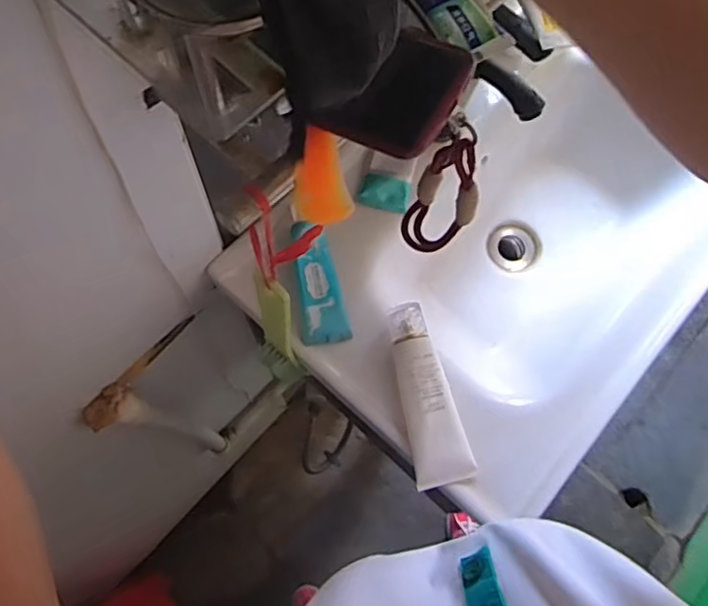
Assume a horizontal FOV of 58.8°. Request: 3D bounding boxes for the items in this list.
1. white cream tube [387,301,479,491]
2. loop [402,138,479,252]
[{"bbox_3d":[0.067,0.085,0.598,0.054,0.031,0.169,-14,70,-7],"label":"white cream tube"},{"bbox_3d":[0.061,-0.071,0.427,0.045,0.123,0.023,31,71,10],"label":"loop"}]

